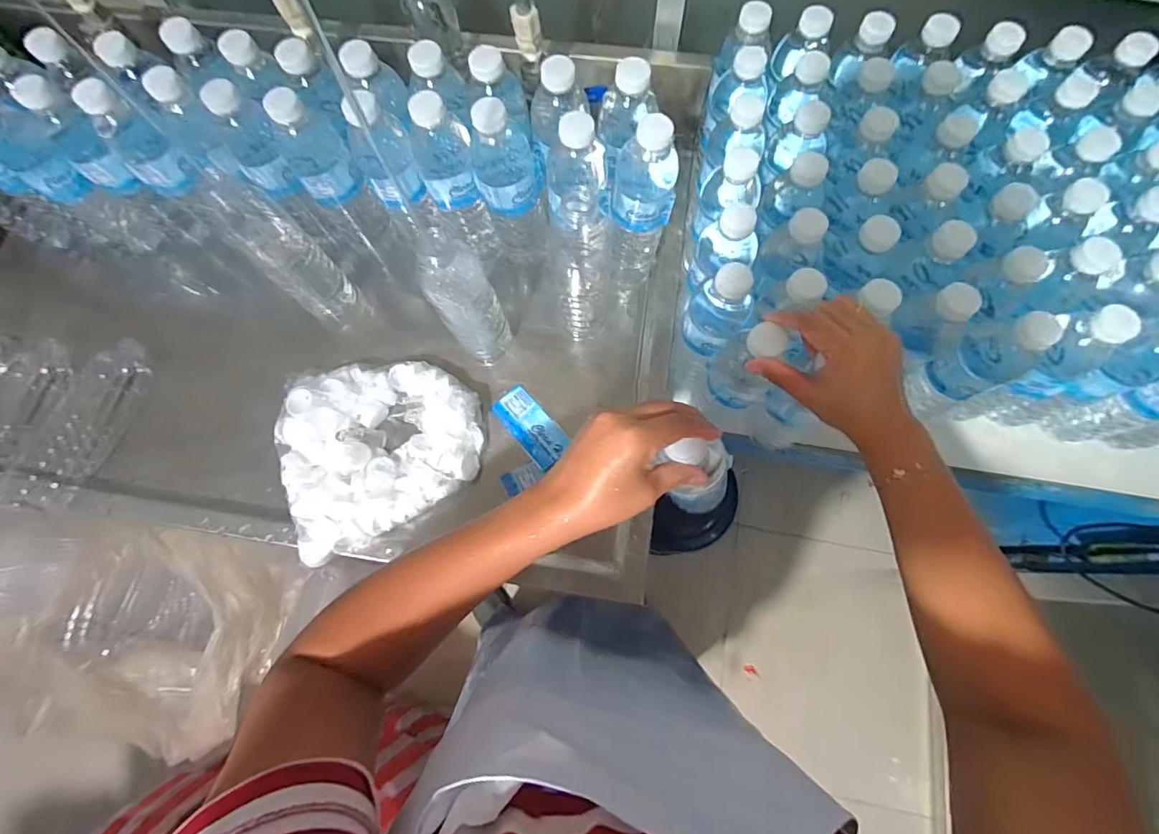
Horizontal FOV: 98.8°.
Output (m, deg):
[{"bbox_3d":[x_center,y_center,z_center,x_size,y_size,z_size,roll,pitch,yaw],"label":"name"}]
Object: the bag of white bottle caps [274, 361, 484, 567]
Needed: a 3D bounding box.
[{"bbox_3d":[-0.227,0.023,0.560,0.231,0.043,0.208,-22,74,-5],"label":"bag of white bottle caps"}]

